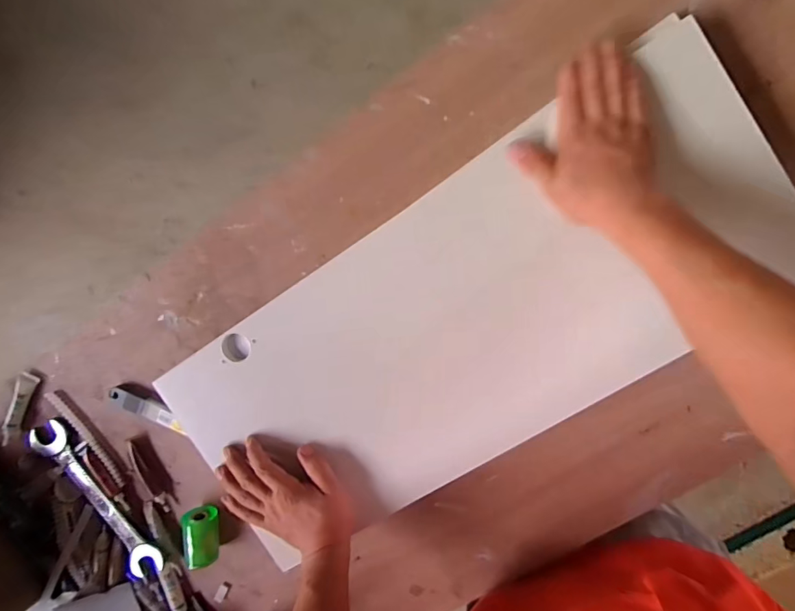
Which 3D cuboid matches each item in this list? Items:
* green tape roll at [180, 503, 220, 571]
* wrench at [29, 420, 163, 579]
[{"bbox_3d":[-0.259,0.307,0.588,0.036,0.035,0.069,-3,97,9],"label":"green tape roll"},{"bbox_3d":[-0.413,0.267,0.605,0.057,0.013,0.247,-39,91,11],"label":"wrench"}]

